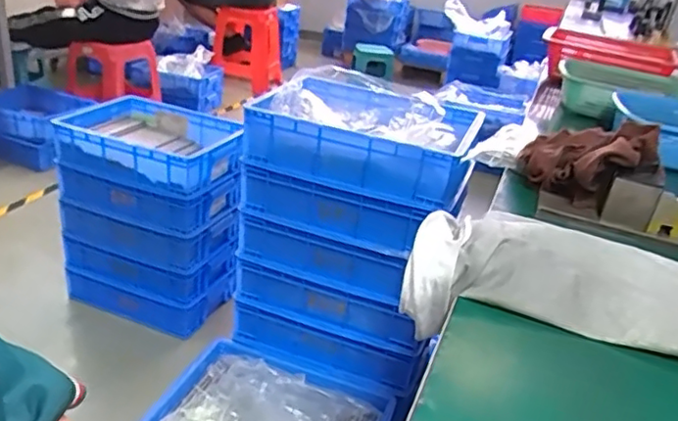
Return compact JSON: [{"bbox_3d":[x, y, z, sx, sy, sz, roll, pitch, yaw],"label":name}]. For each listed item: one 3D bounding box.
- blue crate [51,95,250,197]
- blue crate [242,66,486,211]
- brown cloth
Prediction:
[{"bbox_3d":[-0.464,-0.164,1.522,0.431,0.117,0.286,15,27,17],"label":"blue crate"},{"bbox_3d":[0.057,-0.146,1.162,0.390,0.128,0.278,14,26,14],"label":"blue crate"},{"bbox_3d":[0.309,-0.067,0.775,0.081,0.099,0.175,-5,28,-23],"label":"brown cloth"}]

